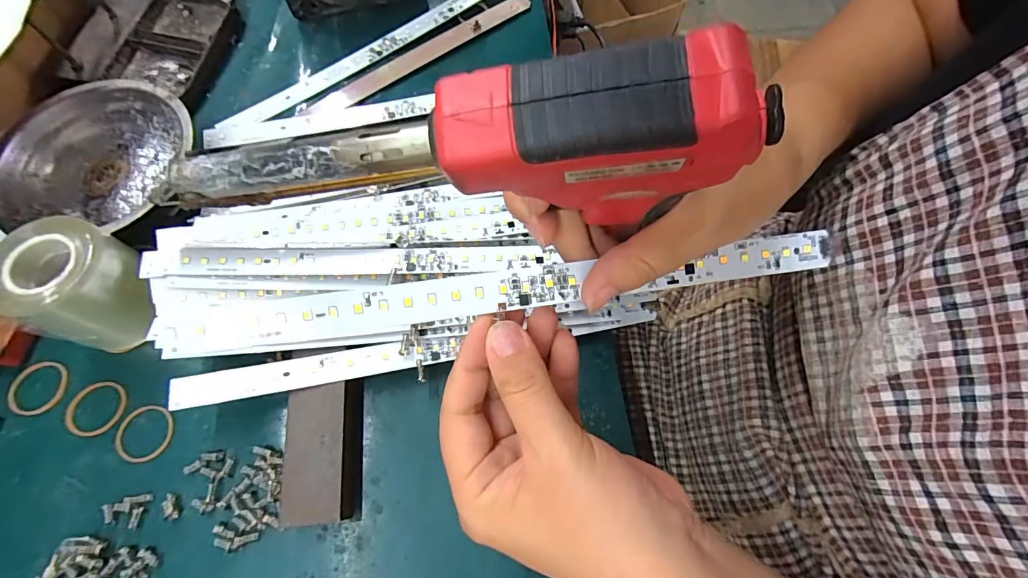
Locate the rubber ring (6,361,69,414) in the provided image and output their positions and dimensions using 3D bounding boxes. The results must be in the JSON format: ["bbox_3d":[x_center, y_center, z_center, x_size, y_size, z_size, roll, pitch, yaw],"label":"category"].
[{"bbox_3d":[-0.290,0.060,0.277,0.030,0.004,0.032,1,67,-1],"label":"rubber ring"}]

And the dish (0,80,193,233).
[{"bbox_3d":[-0.282,-0.087,0.316,0.113,0.038,0.113,1,67,-1],"label":"dish"}]

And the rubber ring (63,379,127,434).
[{"bbox_3d":[-0.252,0.071,0.272,0.033,0.004,0.032,1,67,-1],"label":"rubber ring"}]

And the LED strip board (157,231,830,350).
[{"bbox_3d":[0.003,-0.001,0.194,0.278,0.004,0.018,-7,90,-7],"label":"LED strip board"}]

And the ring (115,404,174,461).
[{"bbox_3d":[-0.218,0.085,0.268,0.033,0.004,0.032,1,67,-1],"label":"ring"}]

